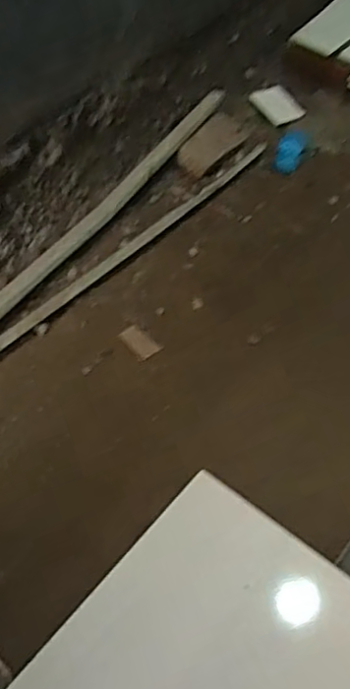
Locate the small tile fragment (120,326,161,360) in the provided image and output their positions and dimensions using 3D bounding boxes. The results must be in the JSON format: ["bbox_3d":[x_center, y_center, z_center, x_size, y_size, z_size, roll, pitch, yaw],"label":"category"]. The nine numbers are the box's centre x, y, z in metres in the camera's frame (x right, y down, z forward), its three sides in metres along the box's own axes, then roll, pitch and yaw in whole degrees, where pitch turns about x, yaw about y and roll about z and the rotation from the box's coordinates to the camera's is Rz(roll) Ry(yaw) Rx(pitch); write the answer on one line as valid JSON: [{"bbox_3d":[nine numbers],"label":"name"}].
[{"bbox_3d":[-0.060,-0.003,1.045,0.066,0.010,0.044,38,55,25],"label":"small tile fragment"}]

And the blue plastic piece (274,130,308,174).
[{"bbox_3d":[0.277,-0.464,1.476,0.059,0.021,0.179,18,49,9],"label":"blue plastic piece"}]

